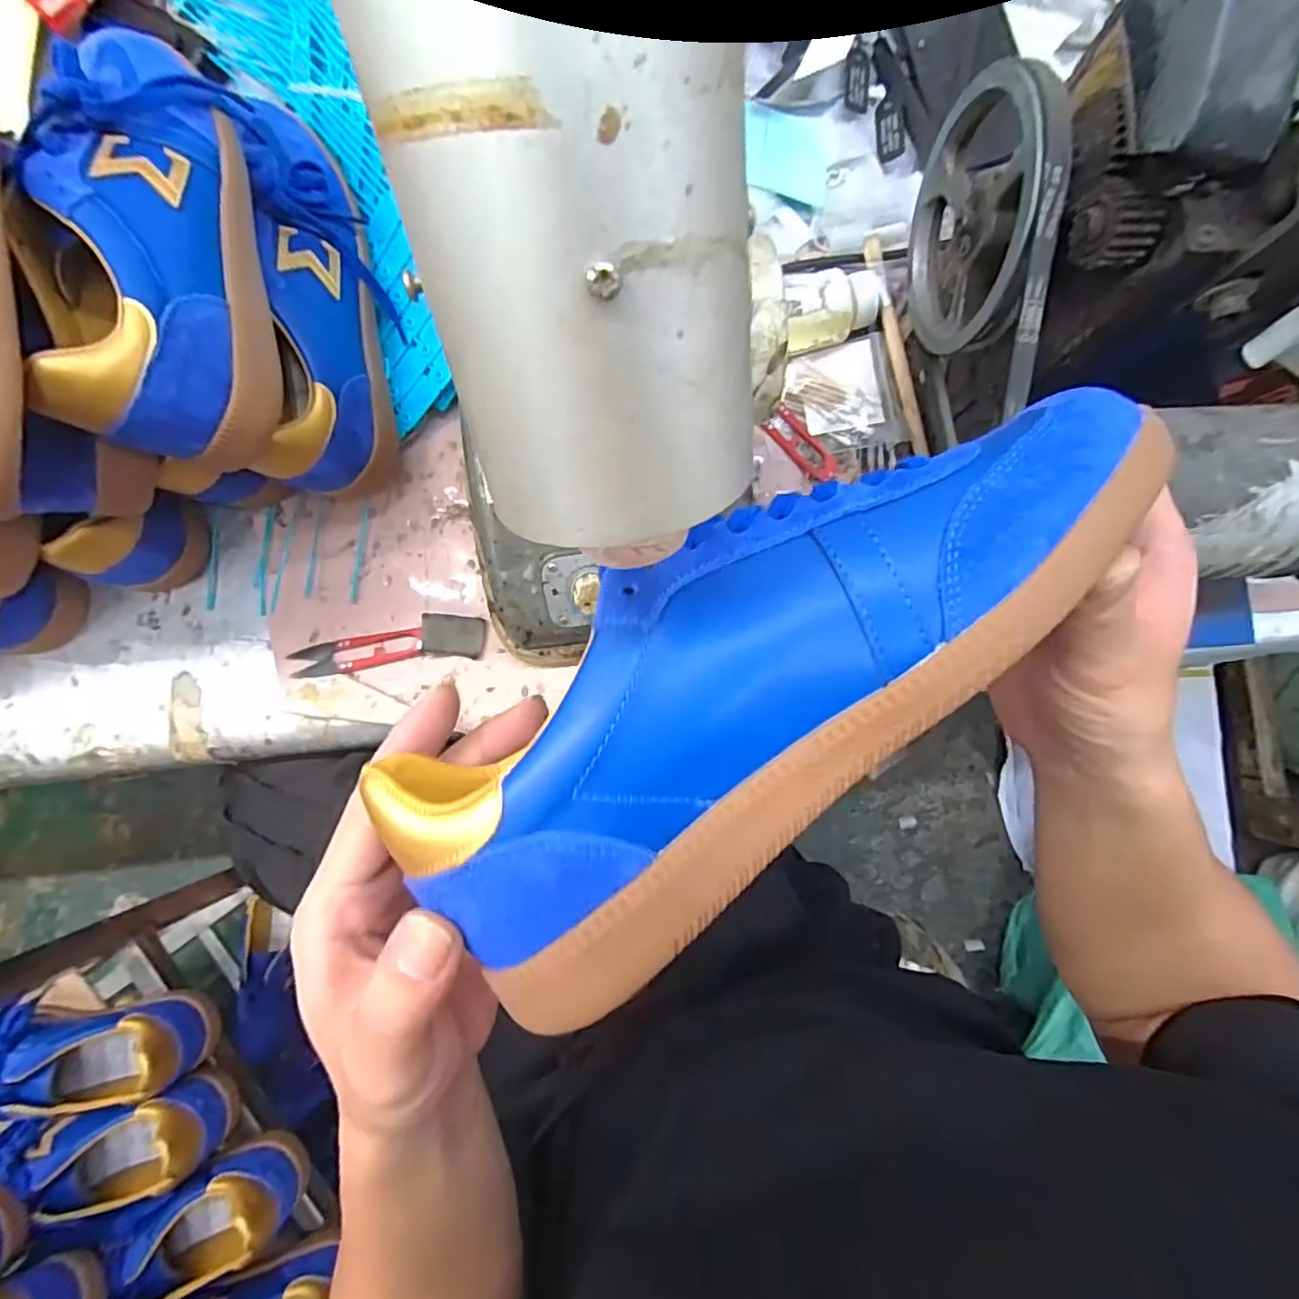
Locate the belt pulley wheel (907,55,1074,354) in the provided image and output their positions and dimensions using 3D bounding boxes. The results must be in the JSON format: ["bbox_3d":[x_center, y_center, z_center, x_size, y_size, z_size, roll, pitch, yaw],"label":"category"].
[{"bbox_3d":[0.164,-0.217,0.312,0.014,0.119,0.121,-3,86,-1],"label":"belt pulley wheel"}]

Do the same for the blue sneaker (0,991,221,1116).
[{"bbox_3d":[-0.556,0.373,0.578,0.250,0.077,0.094,-8,86,-2],"label":"blue sneaker"}]

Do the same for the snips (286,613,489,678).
[{"bbox_3d":[-0.183,-0.003,0.440,0.137,0.014,0.032,-6,86,-2],"label":"snips"}]

